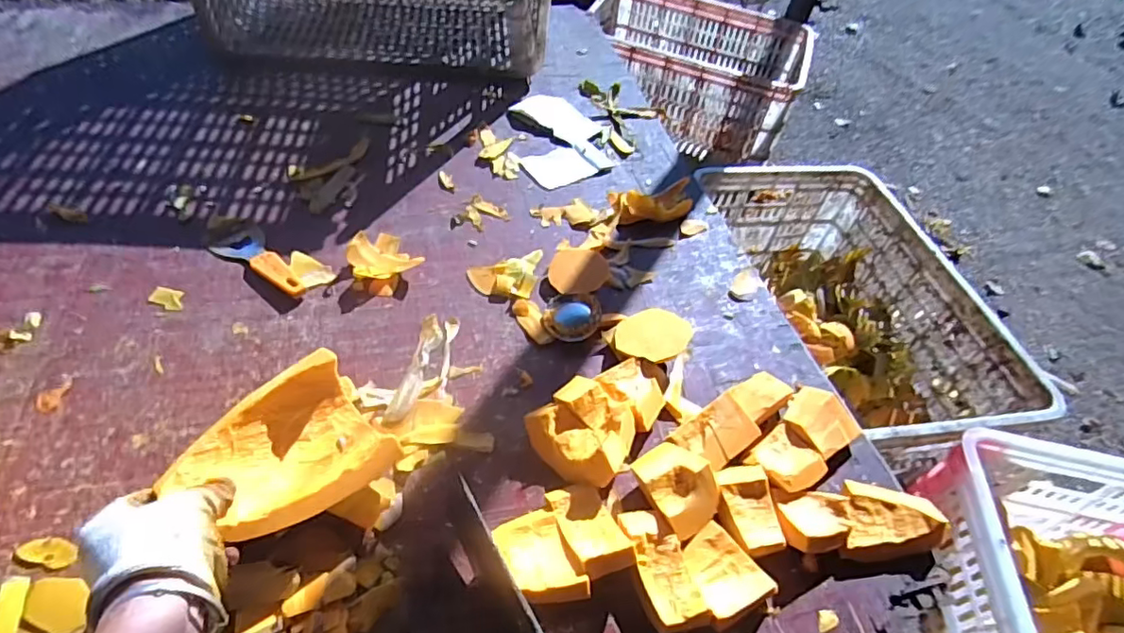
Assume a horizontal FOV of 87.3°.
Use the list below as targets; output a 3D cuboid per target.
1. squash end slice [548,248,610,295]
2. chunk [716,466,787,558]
[{"bbox_3d":[0.019,-0.047,0.682,0.068,0.029,0.061,11,49,3],"label":"squash end slice"},{"bbox_3d":[0.162,0.167,0.510,0.049,0.027,0.074,-5,50,-10],"label":"chunk"}]

